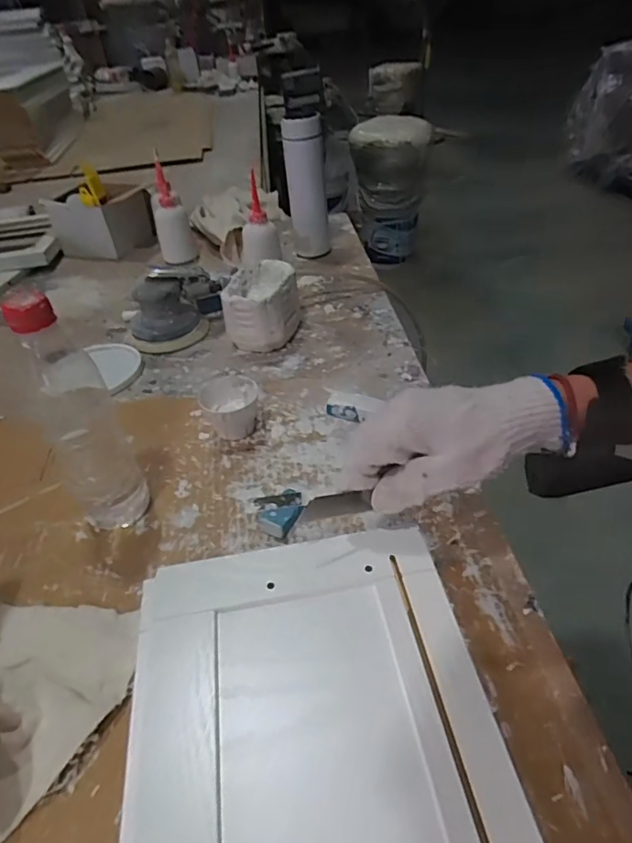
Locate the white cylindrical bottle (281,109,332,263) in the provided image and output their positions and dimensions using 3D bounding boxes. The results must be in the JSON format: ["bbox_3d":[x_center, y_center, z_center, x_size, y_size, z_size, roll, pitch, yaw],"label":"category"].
[{"bbox_3d":[-0.014,-0.393,0.905,0.068,0.220,0.064,-5,38,1],"label":"white cylindrical bottle"}]

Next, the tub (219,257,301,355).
[{"bbox_3d":[-0.072,-0.152,0.727,0.090,0.087,0.108,-1,39,4],"label":"tub"}]

